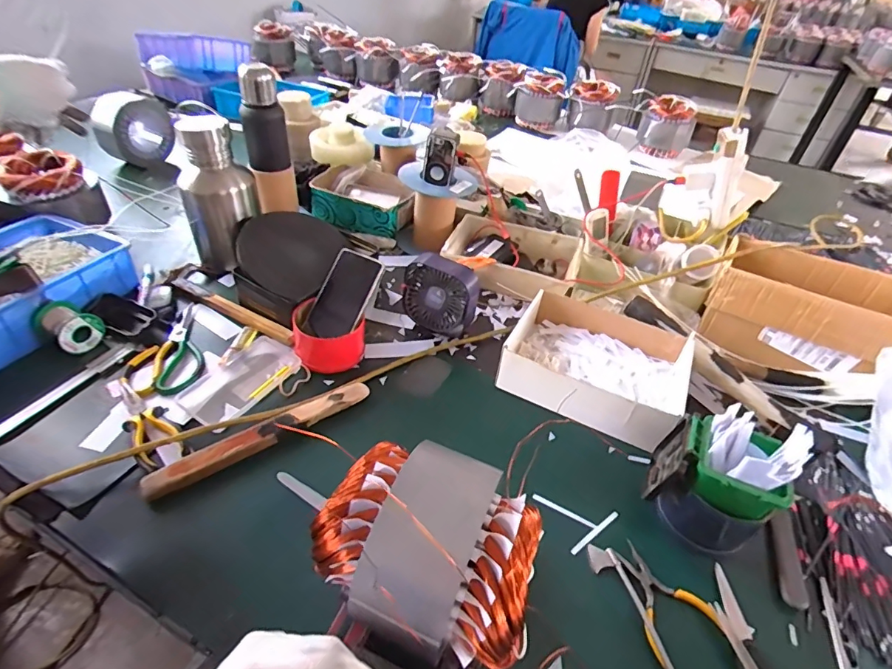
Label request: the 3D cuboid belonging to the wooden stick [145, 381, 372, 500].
[{"bbox_3d":[-0.221,0.120,0.596,0.276,0.018,0.029,-25,50,-30],"label":"wooden stick"}]

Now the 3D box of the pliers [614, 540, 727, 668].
[{"bbox_3d":[0.221,0.267,0.498,0.075,0.014,0.109,-10,44,-17],"label":"pliers"}]

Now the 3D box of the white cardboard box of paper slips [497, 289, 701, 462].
[{"bbox_3d":[0.219,0.043,0.702,0.240,0.076,0.206,25,45,21],"label":"white cardboard box of paper slips"}]

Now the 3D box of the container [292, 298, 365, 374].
[{"bbox_3d":[-0.172,0.003,0.704,0.103,0.051,0.087,7,42,1],"label":"container"}]

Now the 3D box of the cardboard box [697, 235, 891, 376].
[{"bbox_3d":[0.570,-0.028,0.767,0.278,0.140,0.160,28,46,23],"label":"cardboard box"}]

